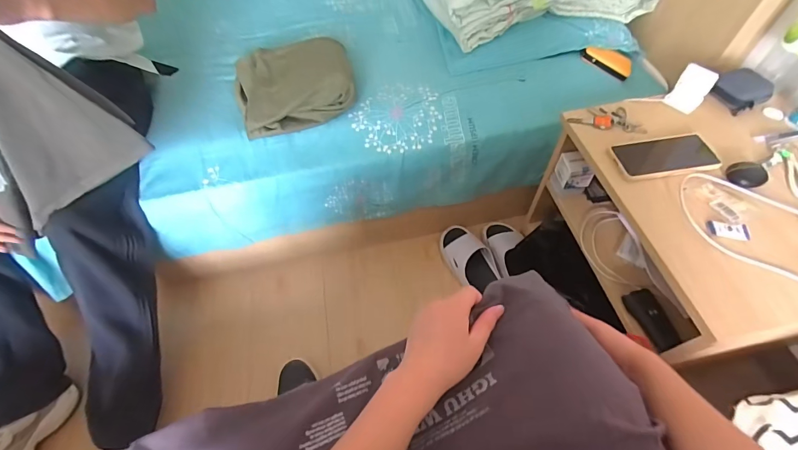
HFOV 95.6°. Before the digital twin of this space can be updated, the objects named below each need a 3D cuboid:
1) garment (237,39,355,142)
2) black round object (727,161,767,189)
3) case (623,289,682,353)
[{"bbox_3d":[-0.255,-0.341,0.874,0.273,0.078,0.269,-15,57,-6],"label":"garment"},{"bbox_3d":[0.557,-0.082,0.582,0.051,0.020,0.045,-8,56,-1],"label":"black round object"},{"bbox_3d":[0.442,0.164,0.635,0.045,0.023,0.105,-10,56,-3],"label":"case"}]

